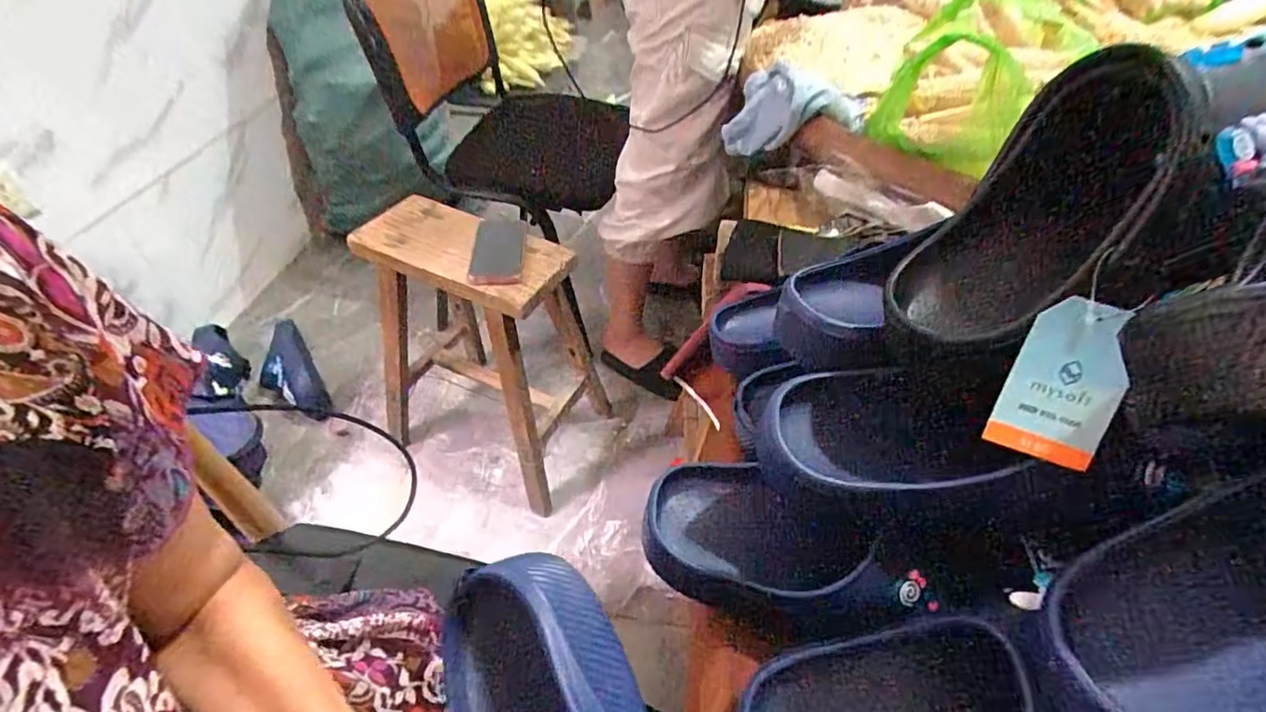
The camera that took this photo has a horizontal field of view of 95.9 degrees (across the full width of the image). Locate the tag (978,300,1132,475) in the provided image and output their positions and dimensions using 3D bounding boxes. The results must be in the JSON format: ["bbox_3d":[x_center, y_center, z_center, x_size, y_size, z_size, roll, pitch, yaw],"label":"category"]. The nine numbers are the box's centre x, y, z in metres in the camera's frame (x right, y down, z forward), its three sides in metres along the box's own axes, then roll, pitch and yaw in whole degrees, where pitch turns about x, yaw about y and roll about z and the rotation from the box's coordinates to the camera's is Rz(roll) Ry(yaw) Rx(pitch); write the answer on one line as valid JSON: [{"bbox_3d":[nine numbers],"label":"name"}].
[{"bbox_3d":[0.213,0.013,0.279,0.048,0.079,0.005,20,16,12],"label":"tag"}]

